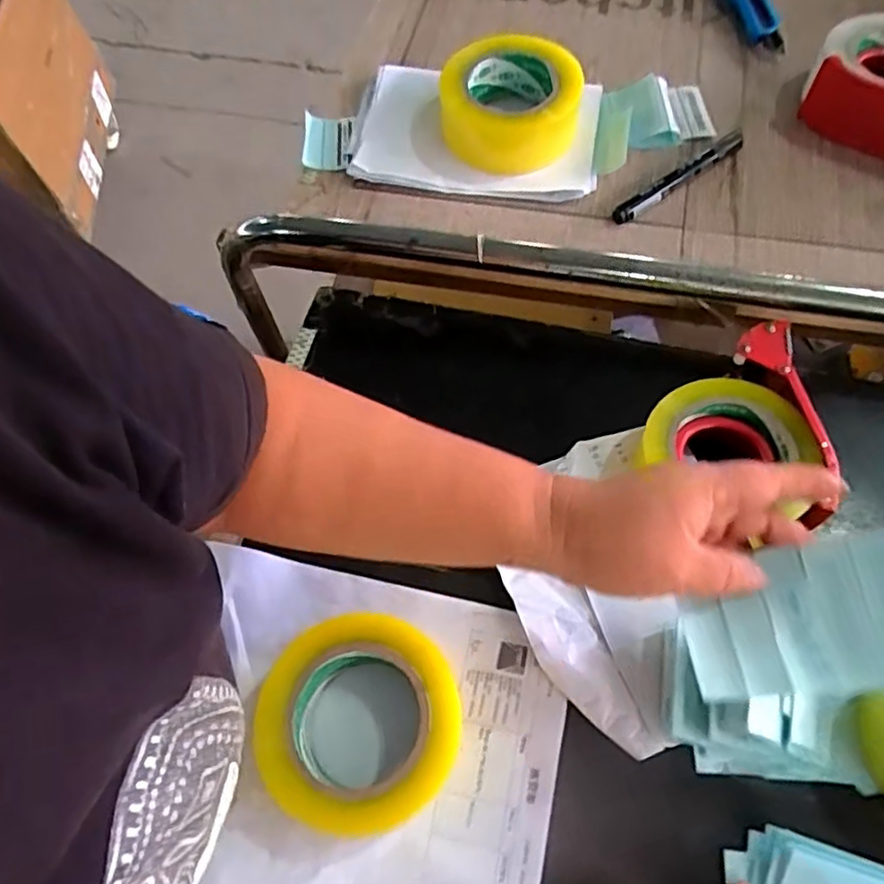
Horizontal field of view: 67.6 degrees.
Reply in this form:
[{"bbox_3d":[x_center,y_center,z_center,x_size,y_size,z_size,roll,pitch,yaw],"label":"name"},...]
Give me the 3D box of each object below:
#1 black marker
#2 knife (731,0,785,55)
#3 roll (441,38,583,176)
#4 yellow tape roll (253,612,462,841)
[{"bbox_3d":[0.208,-0.232,0.576,0.150,0.012,0.017,-35,67,-13],"label":"black marker"},{"bbox_3d":[0.315,-0.455,0.678,0.039,0.021,0.157,-2,64,3],"label":"knife"},{"bbox_3d":[0.061,-0.303,0.600,0.120,0.066,0.120,-2,64,3],"label":"roll"},{"bbox_3d":[-0.049,0.172,0.408,0.117,0.049,0.117,-8,64,0],"label":"yellow tape roll"}]

